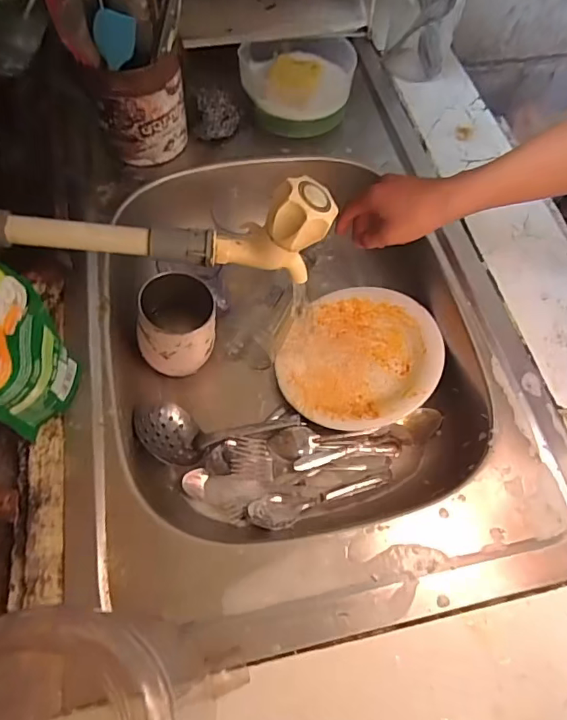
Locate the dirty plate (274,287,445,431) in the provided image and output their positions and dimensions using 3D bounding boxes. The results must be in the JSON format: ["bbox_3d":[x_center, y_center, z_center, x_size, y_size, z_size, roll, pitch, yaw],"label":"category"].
[{"bbox_3d":[0.090,-0.005,0.584,0.185,0.022,0.186,7,60,20],"label":"dirty plate"}]

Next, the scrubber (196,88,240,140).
[{"bbox_3d":[-0.086,-0.318,0.637,0.054,0.041,0.060,5,60,0],"label":"scrubber"}]

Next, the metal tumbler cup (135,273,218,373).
[{"bbox_3d":[-0.116,-0.036,0.548,0.077,0.096,0.078,1,60,-2],"label":"metal tumbler cup"}]

